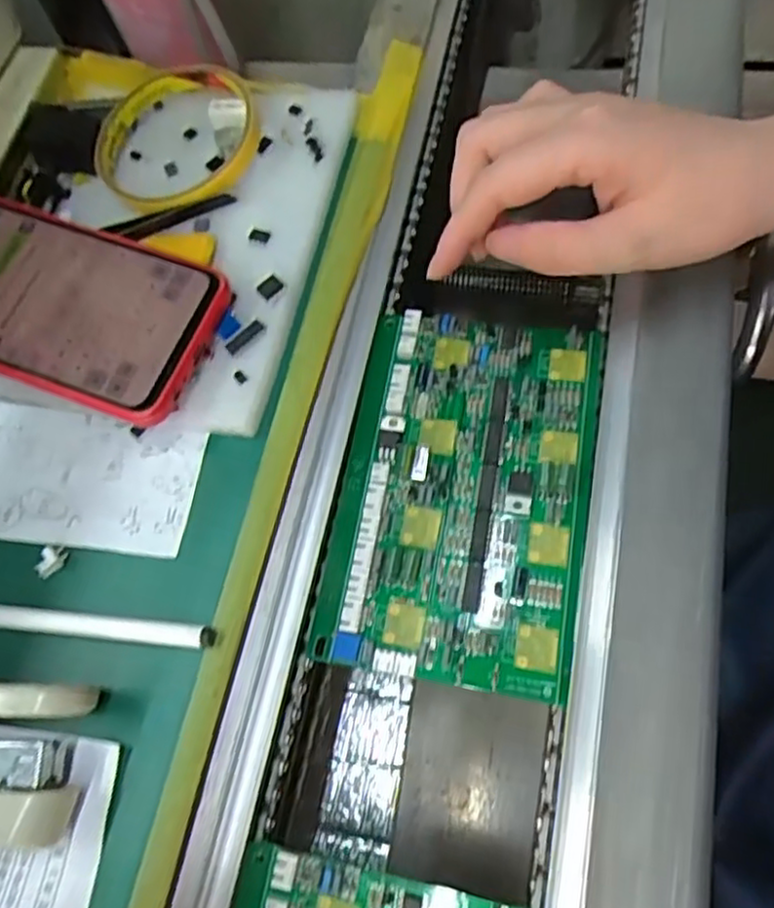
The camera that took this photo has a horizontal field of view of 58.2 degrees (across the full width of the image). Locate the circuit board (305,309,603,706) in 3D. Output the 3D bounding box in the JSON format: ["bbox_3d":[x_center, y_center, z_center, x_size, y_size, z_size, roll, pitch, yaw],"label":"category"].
[{"bbox_3d":[0.031,0.013,0.283,0.097,0.012,0.152,8,68,10],"label":"circuit board"}]

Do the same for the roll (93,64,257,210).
[{"bbox_3d":[-0.106,-0.156,0.338,0.078,0.016,0.077,-2,67,6],"label":"roll"}]

